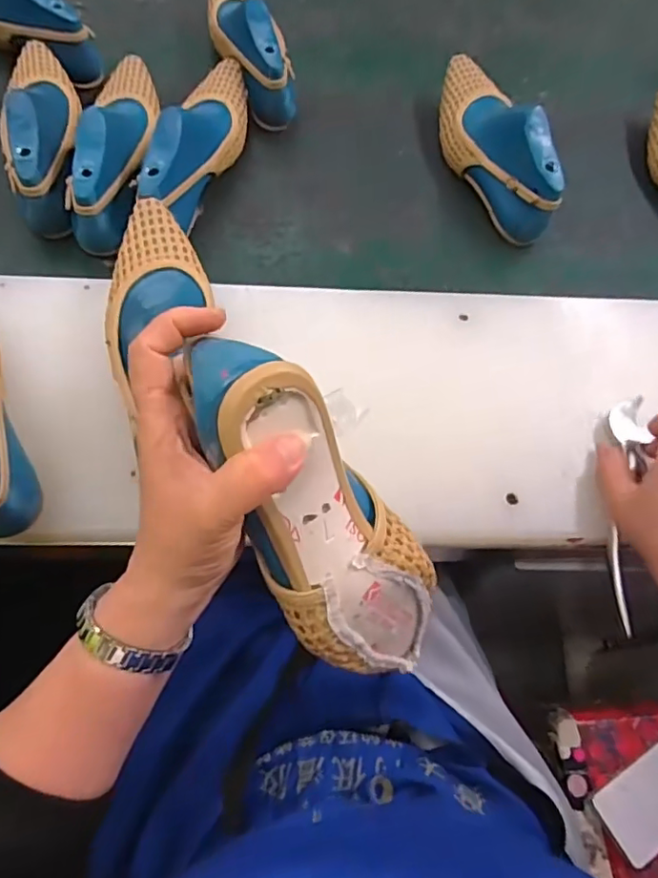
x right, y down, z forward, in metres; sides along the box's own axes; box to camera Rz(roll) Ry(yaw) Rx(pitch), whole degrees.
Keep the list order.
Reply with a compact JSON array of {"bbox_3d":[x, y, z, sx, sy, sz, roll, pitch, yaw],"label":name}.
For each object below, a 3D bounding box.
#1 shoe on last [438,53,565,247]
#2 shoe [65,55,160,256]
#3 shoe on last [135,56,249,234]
[{"bbox_3d":[0.177,-0.334,0.620,0.073,0.089,0.256,-6,64,-8],"label":"shoe on last"},{"bbox_3d":[-0.214,-0.312,0.573,0.065,0.079,0.240,2,63,-4],"label":"shoe"},{"bbox_3d":[-0.130,-0.314,0.585,0.068,0.096,0.234,8,62,-2],"label":"shoe on last"}]

